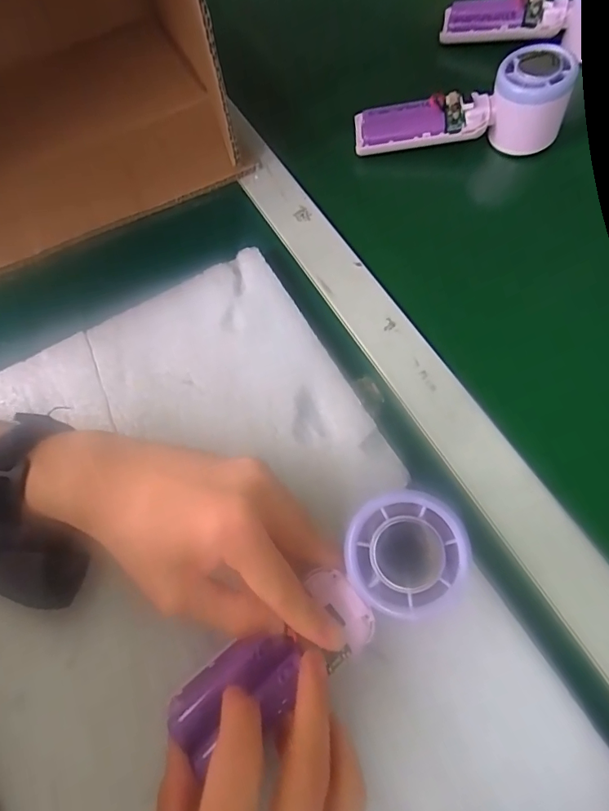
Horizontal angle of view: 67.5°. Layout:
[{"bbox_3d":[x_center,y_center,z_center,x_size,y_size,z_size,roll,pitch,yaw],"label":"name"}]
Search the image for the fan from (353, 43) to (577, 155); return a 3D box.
[{"bbox_3d":[0.123,-0.239,0.364,0.158,0.057,0.044,-3,65,7],"label":"fan"}]

